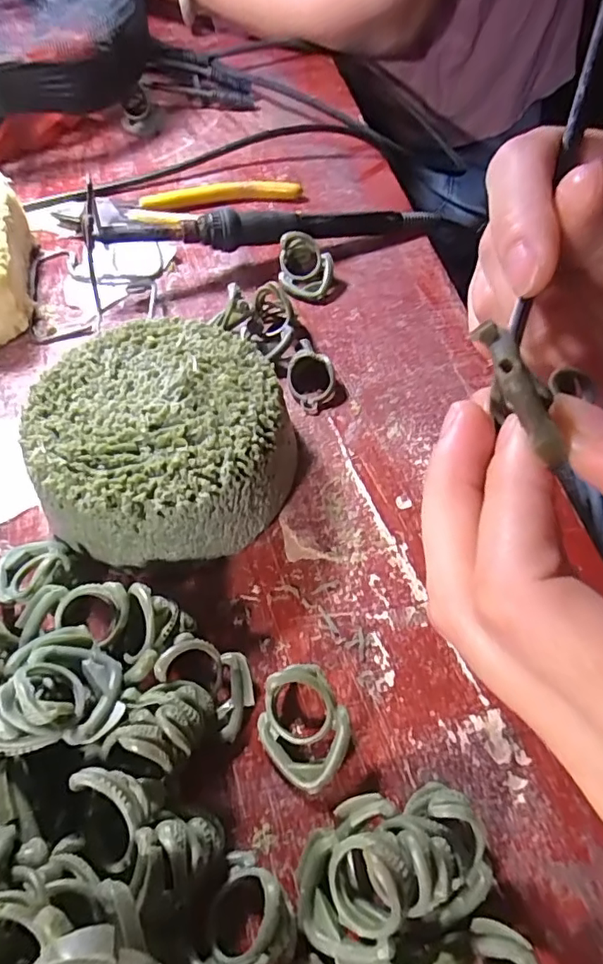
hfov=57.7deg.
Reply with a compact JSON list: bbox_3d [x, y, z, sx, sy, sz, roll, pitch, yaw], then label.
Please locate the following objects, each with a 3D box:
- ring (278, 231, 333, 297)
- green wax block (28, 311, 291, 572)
[{"bbox_3d":[0.003,-0.122,0.308,0.030,0.025,0.030,0,57,0],"label":"ring"},{"bbox_3d":[-0.055,-0.017,0.229,0.102,0.045,0.104,-9,57,-5],"label":"green wax block"}]

